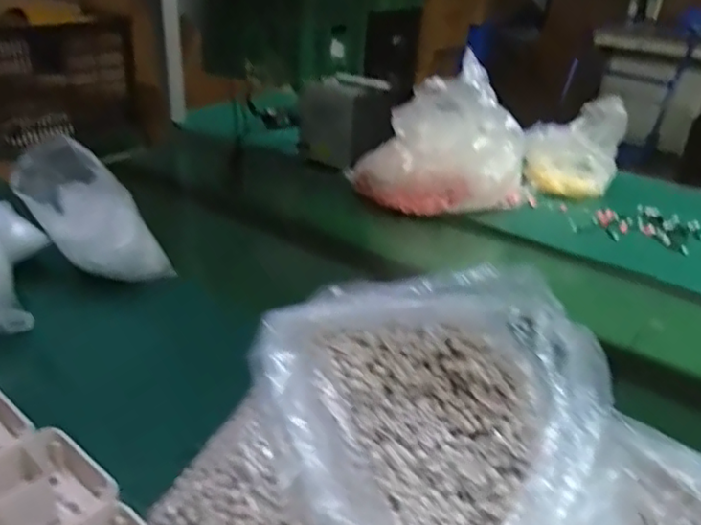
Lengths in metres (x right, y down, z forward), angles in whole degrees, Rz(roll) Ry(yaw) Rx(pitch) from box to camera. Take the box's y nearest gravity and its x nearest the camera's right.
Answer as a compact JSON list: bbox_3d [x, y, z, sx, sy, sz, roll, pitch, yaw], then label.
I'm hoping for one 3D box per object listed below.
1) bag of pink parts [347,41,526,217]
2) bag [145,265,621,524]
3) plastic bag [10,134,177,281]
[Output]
[{"bbox_3d":[0.142,-0.194,0.963,0.272,0.229,0.165,6,26,8],"label":"bag of pink parts"},{"bbox_3d":[0.027,0.117,0.425,0.266,0.152,0.215,17,30,27],"label":"bag"},{"bbox_3d":[-0.280,-0.042,0.688,0.090,0.203,0.095,-30,27,7],"label":"plastic bag"}]

